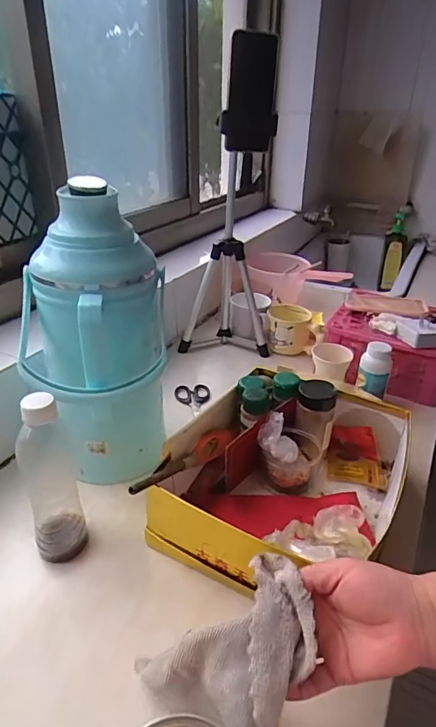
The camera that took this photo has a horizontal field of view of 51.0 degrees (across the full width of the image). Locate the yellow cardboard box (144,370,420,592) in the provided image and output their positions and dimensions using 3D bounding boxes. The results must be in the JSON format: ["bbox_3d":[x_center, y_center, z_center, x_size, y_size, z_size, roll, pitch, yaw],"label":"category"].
[{"bbox_3d":[0.090,0.138,0.589,0.240,0.120,0.311,18,33,26],"label":"yellow cardboard box"}]

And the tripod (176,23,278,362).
[{"bbox_3d":[0.026,-0.266,0.850,0.162,0.538,0.189,0,29,-1],"label":"tripod"}]

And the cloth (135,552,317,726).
[{"bbox_3d":[0.008,0.233,0.383,0.133,0.130,0.102,21,34,29],"label":"cloth"}]

